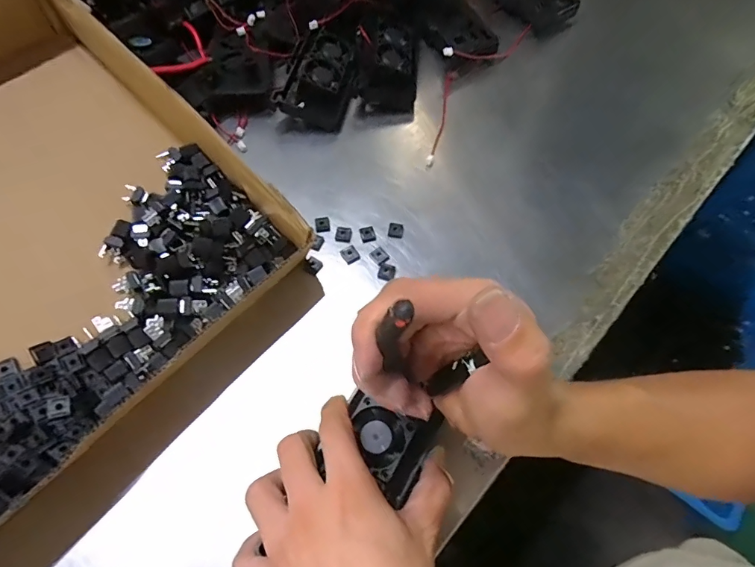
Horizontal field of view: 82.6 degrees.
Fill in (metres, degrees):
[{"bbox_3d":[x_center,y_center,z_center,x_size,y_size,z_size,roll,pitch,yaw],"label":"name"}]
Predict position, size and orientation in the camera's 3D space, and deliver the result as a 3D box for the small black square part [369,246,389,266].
[{"bbox_3d":[0.002,-0.024,0.375,0.013,0.004,0.015,-34,69,-17],"label":"small black square part"}]

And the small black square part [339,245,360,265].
[{"bbox_3d":[-0.024,-0.026,0.377,0.014,0.004,0.016,-27,67,-15],"label":"small black square part"}]

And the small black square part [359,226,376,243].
[{"bbox_3d":[-0.009,-0.045,0.385,0.013,0.004,0.016,-12,65,-8],"label":"small black square part"}]

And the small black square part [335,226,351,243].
[{"bbox_3d":[-0.030,-0.044,0.385,0.014,0.004,0.015,10,63,3],"label":"small black square part"}]

